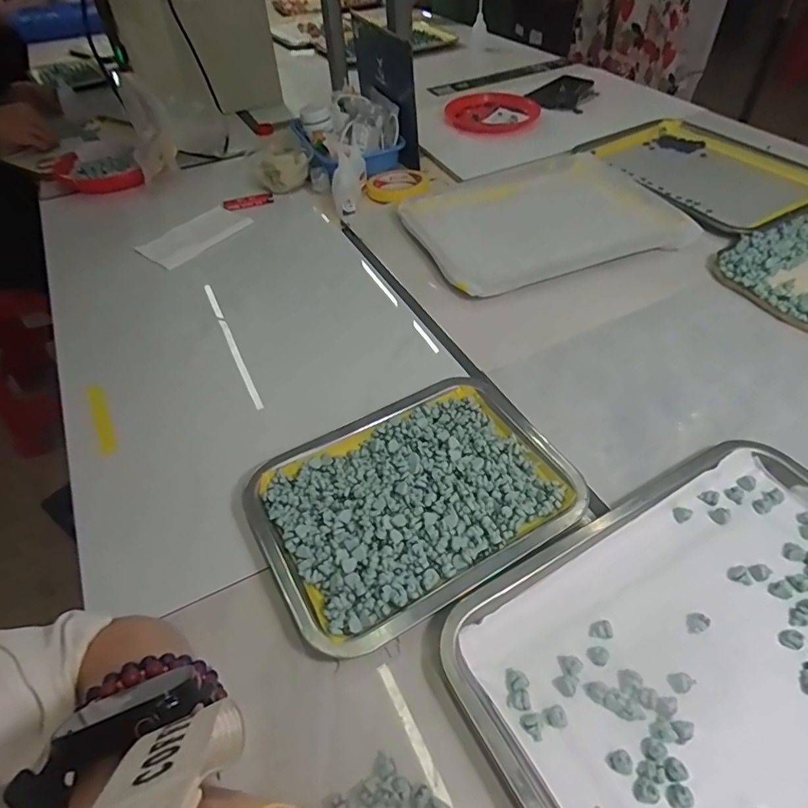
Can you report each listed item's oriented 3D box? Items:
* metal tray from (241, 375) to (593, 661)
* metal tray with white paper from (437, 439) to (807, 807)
[{"bbox_3d":[0.012,0.075,0.449,0.262,0.017,0.190,-26,50,-19],"label":"metal tray"},{"bbox_3d":[0.229,0.175,0.351,0.341,0.022,0.257,-25,50,-19],"label":"metal tray with white paper"}]

